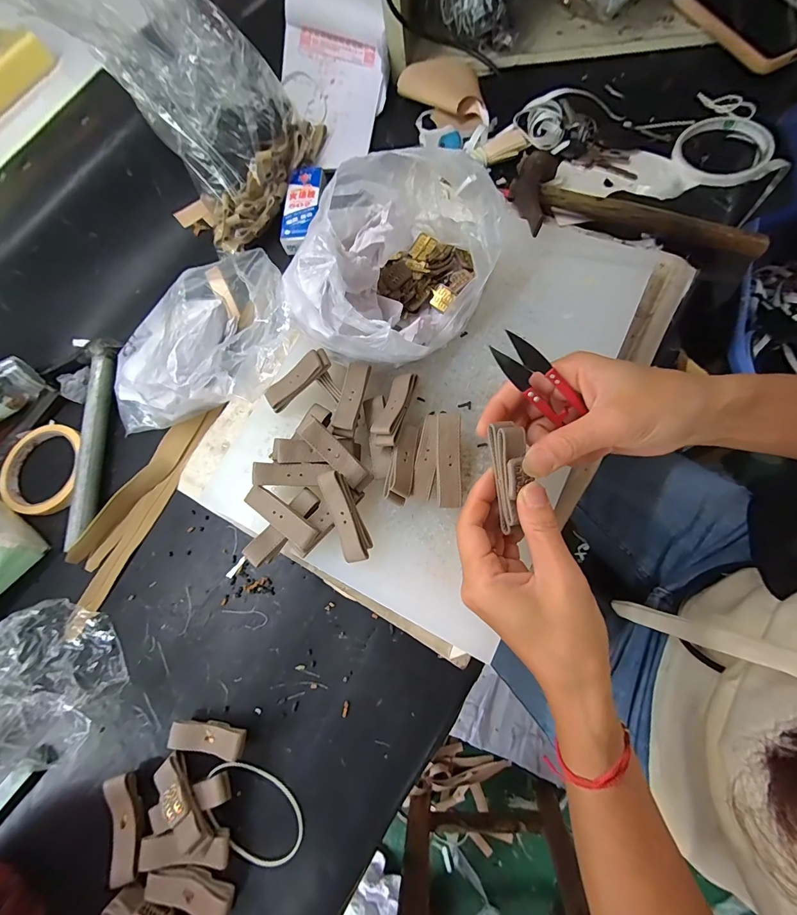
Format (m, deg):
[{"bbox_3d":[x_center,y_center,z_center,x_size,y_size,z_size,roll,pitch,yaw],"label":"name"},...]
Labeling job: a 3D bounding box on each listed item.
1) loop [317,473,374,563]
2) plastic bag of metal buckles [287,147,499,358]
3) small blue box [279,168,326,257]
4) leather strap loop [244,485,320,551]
[{"bbox_3d":[-0.038,0.042,0.274,0.022,0.012,0.066,-20,97,-4],"label":"loop"},{"bbox_3d":[-0.002,-0.147,0.289,0.134,0.093,0.149,14,76,11],"label":"plastic bag of metal buckles"},{"bbox_3d":[-0.109,-0.288,0.432,0.041,0.019,0.111,5,75,9],"label":"small blue box"},{"bbox_3d":[-0.088,0.043,0.279,0.065,0.011,0.018,34,81,15],"label":"leather strap loop"}]

